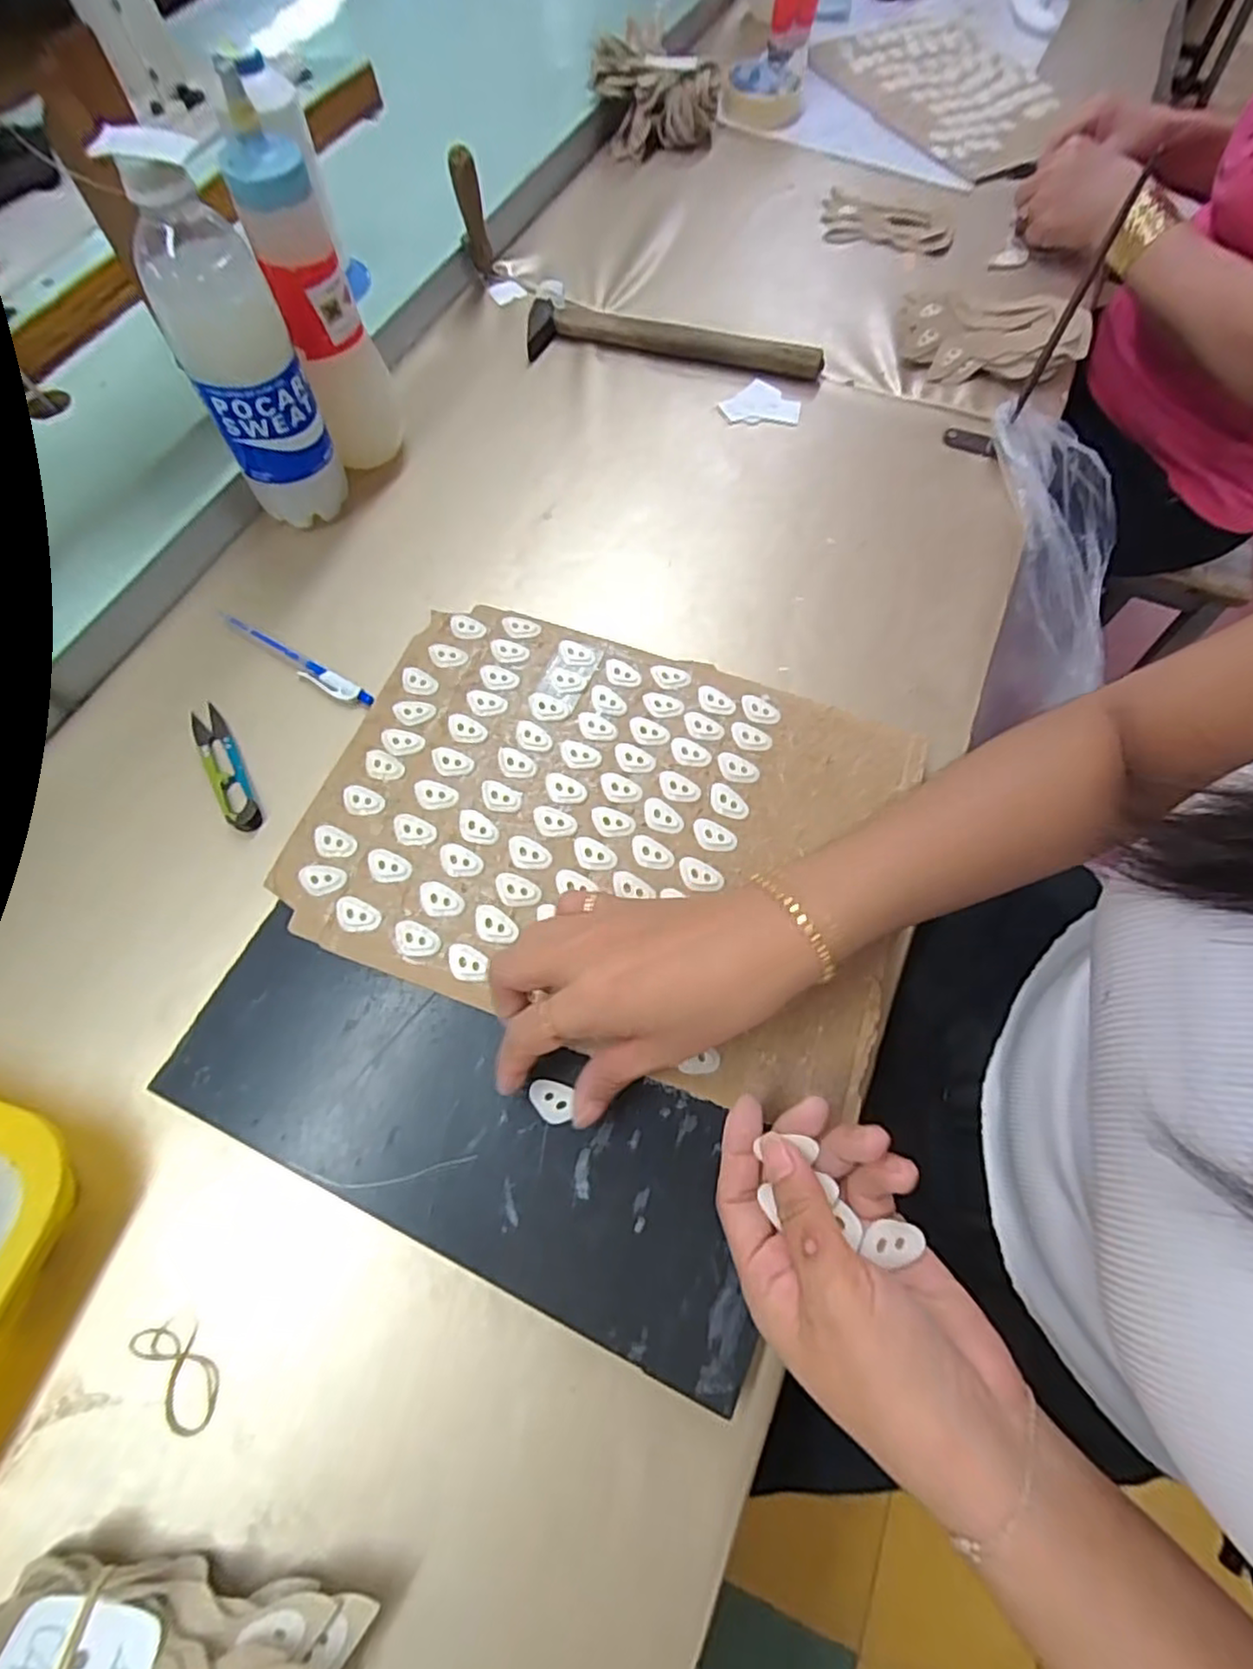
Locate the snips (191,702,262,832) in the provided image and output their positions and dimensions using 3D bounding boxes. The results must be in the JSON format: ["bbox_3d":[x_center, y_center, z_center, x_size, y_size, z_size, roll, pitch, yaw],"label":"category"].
[{"bbox_3d":[-0.248,-0.042,0.417,0.020,0.009,0.096,-27,70,-13],"label":"snips"}]

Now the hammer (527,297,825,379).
[{"bbox_3d":[0.042,-0.429,0.589,0.250,0.022,0.056,6,67,1],"label":"hammer"}]

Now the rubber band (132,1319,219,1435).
[{"bbox_3d":[-0.198,0.238,0.300,0.023,0.008,0.049,-31,71,-14],"label":"rubber band"}]

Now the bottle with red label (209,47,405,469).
[{"bbox_3d":[-0.195,-0.335,0.442,0.054,0.194,0.046,-16,68,-8],"label":"bottle with red label"}]

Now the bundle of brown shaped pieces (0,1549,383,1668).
[{"bbox_3d":[-0.173,0.313,0.248,0.145,0.043,0.058,5,67,0],"label":"bundle of brown shaped pieces"}]

